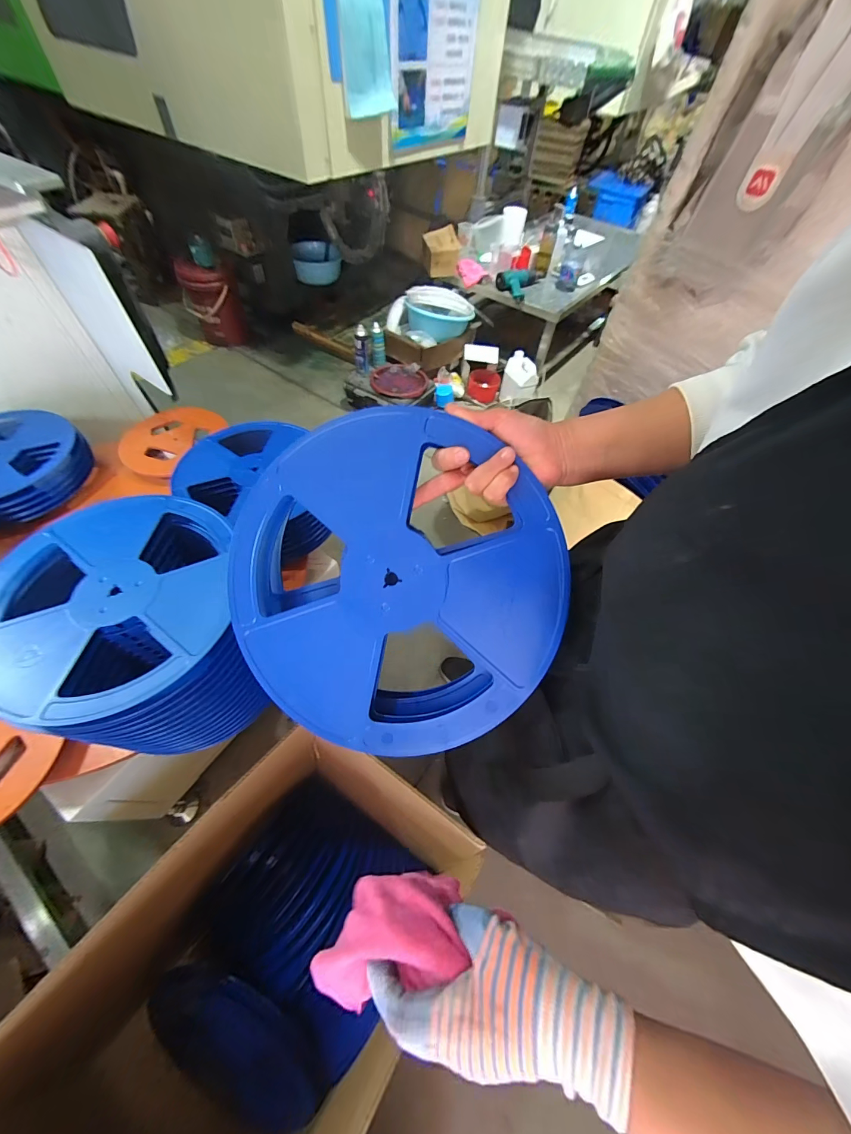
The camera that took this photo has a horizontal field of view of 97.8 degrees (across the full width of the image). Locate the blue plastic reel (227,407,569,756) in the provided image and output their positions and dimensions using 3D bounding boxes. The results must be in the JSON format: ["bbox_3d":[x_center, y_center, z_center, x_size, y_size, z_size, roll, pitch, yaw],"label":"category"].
[{"bbox_3d":[-0.036,0.014,0.369,0.312,0.044,0.306,0,90,5],"label":"blue plastic reel"}]

